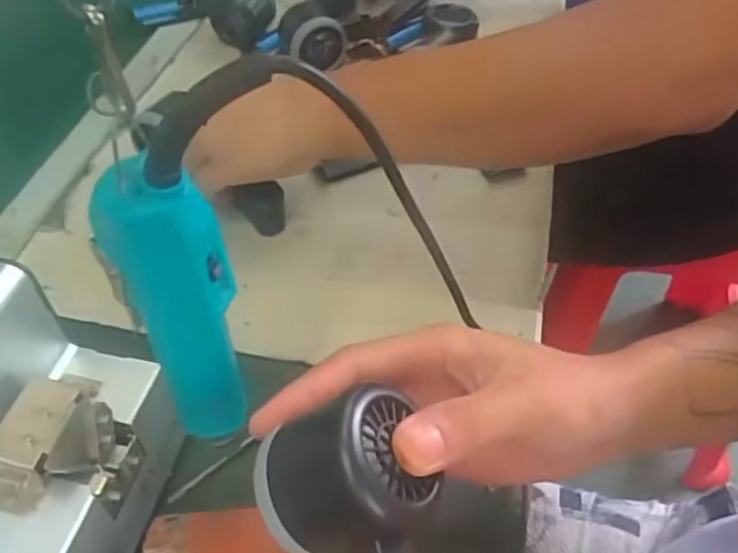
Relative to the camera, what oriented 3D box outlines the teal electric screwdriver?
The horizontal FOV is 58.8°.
[{"bbox_3d":[-0.077,0.015,0.278,0.041,0.152,0.031,-19,52,-15],"label":"teal electric screwdriver"}]

